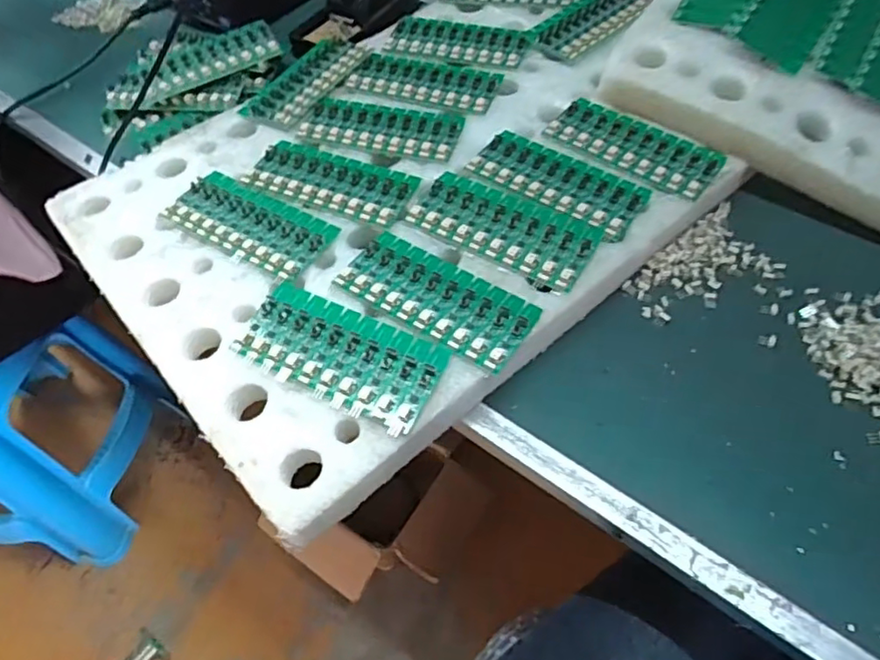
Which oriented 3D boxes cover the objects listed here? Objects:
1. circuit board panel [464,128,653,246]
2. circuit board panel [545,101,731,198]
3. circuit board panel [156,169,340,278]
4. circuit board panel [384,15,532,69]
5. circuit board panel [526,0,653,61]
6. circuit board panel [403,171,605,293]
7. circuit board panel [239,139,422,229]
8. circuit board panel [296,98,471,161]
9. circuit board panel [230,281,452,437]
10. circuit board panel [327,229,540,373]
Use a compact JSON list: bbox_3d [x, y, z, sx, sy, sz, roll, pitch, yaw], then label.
[{"bbox_3d":[0.093,-0.118,0.484,0.138,0.006,0.061,31,63,22],"label":"circuit board panel"},{"bbox_3d":[0.158,-0.152,0.501,0.137,0.005,0.058,31,63,22],"label":"circuit board panel"},{"bbox_3d":[-0.149,-0.085,0.474,0.135,0.006,0.060,26,61,20],"label":"circuit board panel"},{"bbox_3d":[0.018,-0.284,0.598,0.137,0.006,0.061,15,58,13],"label":"circuit board panel"},{"bbox_3d":[0.151,-0.306,0.599,0.135,0.007,0.058,-38,62,-20],"label":"circuit board panel"},{"bbox_3d":[0.046,-0.077,0.458,0.138,0.009,0.061,25,61,19],"label":"circuit board panel"},{"bbox_3d":[-0.090,-0.123,0.496,0.139,0.004,0.064,19,59,15],"label":"circuit board panel"},{"bbox_3d":[-0.051,-0.178,0.534,0.140,0.005,0.063,13,58,12],"label":"circuit board panel"},{"bbox_3d":[-0.066,0.015,0.400,0.135,0.011,0.065,23,60,18],"label":"circuit board panel"},{"bbox_3d":[-0.003,-0.024,0.426,0.137,0.010,0.061,29,62,21],"label":"circuit board panel"}]

